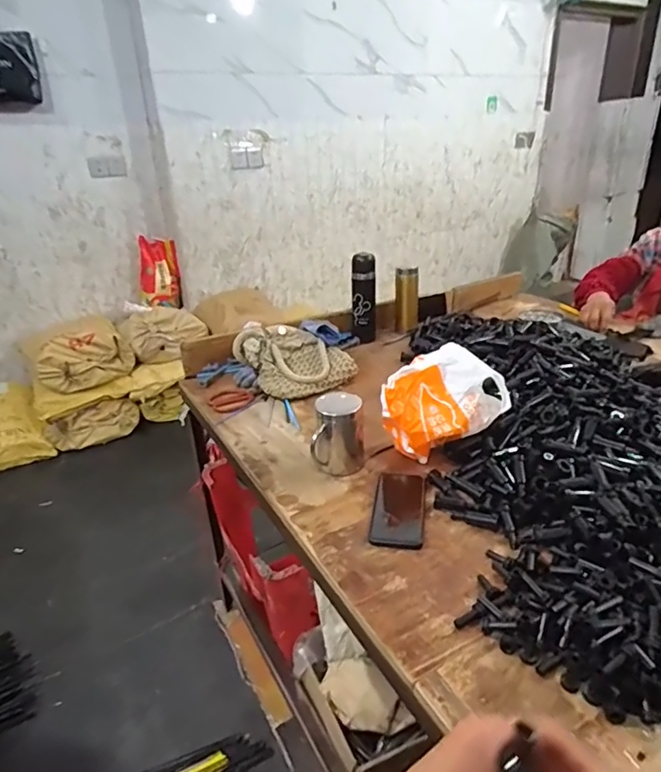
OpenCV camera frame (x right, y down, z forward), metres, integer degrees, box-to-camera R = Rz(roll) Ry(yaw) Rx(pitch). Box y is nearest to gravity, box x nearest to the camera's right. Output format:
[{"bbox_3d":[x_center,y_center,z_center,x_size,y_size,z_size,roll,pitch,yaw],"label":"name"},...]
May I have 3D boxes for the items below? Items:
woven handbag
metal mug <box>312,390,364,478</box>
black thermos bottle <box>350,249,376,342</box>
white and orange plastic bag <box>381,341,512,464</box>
[{"bbox_3d":[-0.078,-0.066,1.184,0.208,0.115,0.207,-25,34,-38],"label":"woven handbag"},{"bbox_3d":[0.012,0.079,0.849,0.086,0.127,0.072,-3,26,0],"label":"metal mug"},{"bbox_3d":[0.089,-0.231,1.379,0.066,0.232,0.063,-1,26,4],"label":"black thermos bottle"},{"bbox_3d":[0.183,0.038,0.872,0.208,0.162,0.111,-12,27,-17],"label":"white and orange plastic bag"}]

